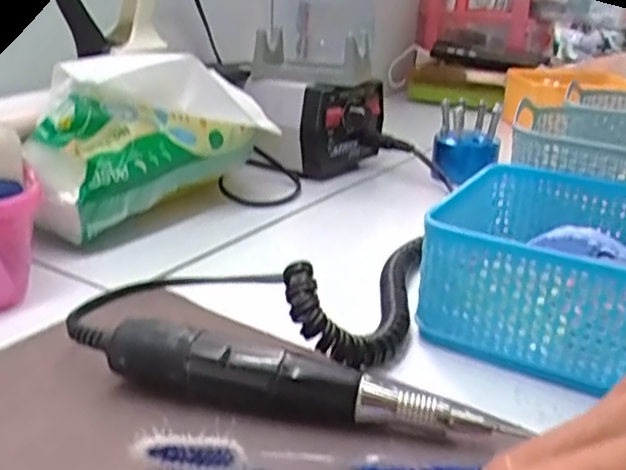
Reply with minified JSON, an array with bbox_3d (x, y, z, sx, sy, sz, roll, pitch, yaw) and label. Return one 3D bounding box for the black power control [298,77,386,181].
[{"bbox_3d":[0.030,-0.094,0.588,0.031,0.081,0.095,19,27,35],"label":"black power control"}]

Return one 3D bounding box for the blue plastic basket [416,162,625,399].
[{"bbox_3d":[0.136,0.016,0.343,0.132,0.060,0.134,15,25,28],"label":"blue plastic basket"}]

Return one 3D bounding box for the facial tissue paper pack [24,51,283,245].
[{"bbox_3d":[-0.106,-0.073,0.458,0.071,0.097,0.183,19,27,36],"label":"facial tissue paper pack"}]

